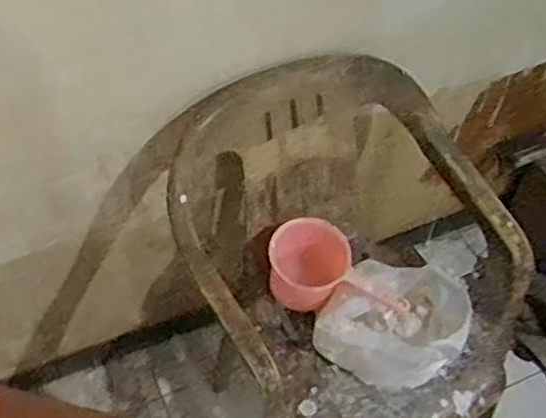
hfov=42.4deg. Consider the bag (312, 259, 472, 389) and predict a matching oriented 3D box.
[{"bbox_3d":[0.213,0.199,1.236,0.231,0.113,0.204,31,54,24],"label":"bag"}]

